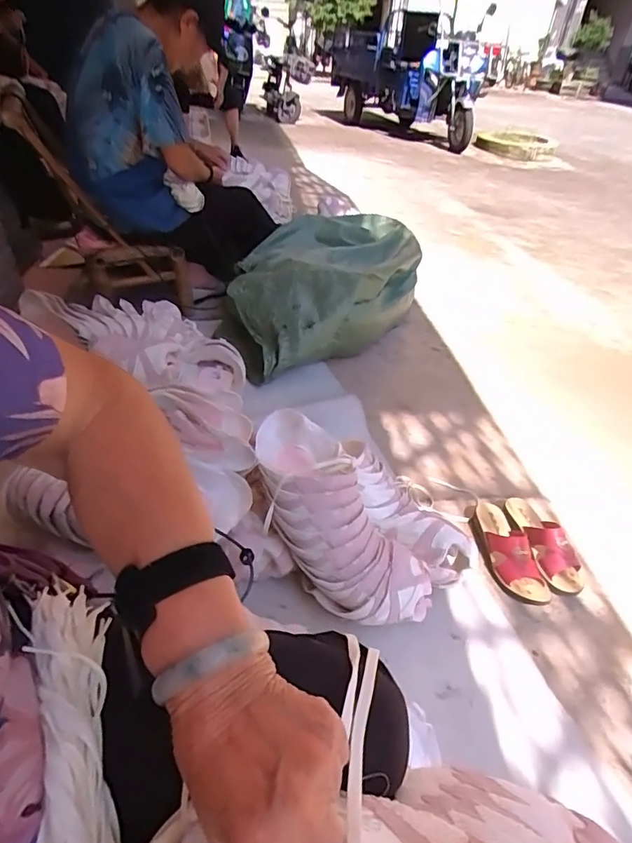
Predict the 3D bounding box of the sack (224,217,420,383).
[{"bbox_3d":[0.032,-0.408,1.505,0.445,0.305,0.699,32,47,29],"label":"sack"}]

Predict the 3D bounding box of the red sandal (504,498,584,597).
[{"bbox_3d":[0.477,0.239,1.000,0.096,0.086,0.225,-1,41,-11],"label":"red sandal"}]

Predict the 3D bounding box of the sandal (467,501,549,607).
[{"bbox_3d":[0.384,0.252,0.972,0.089,0.079,0.232,-5,42,-15],"label":"sandal"}]

